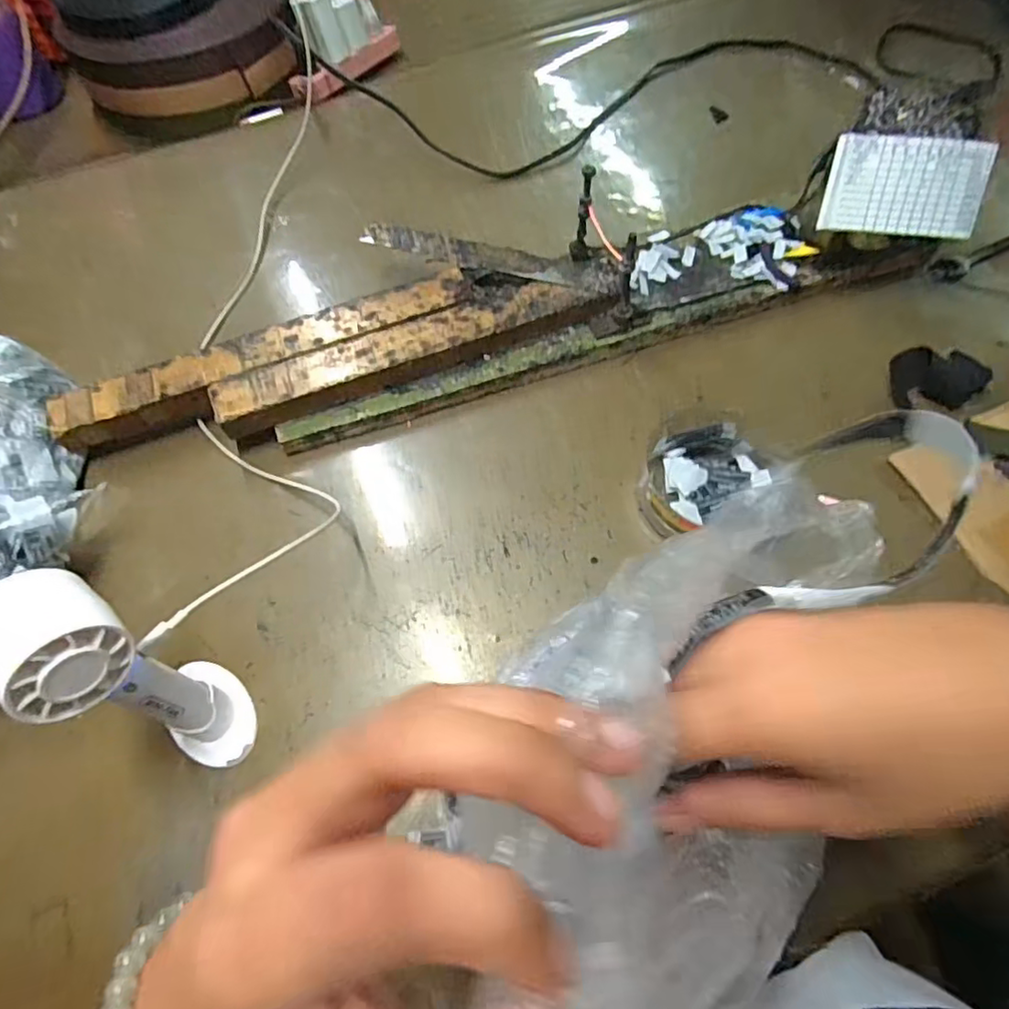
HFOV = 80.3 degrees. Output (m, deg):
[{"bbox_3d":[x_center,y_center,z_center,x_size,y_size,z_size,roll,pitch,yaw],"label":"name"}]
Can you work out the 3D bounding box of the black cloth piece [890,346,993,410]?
[{"bbox_3d":[0.323,-0.097,0.441,0.066,0.035,0.044,-5,62,0],"label":"black cloth piece"}]

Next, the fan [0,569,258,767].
[{"bbox_3d":[-0.191,0.089,0.309,0.069,0.155,0.052,31,68,18],"label":"fan"}]

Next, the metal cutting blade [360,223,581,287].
[{"bbox_3d":[-0.029,-0.203,0.485,0.179,0.010,0.030,14,64,10],"label":"metal cutting blade"}]

